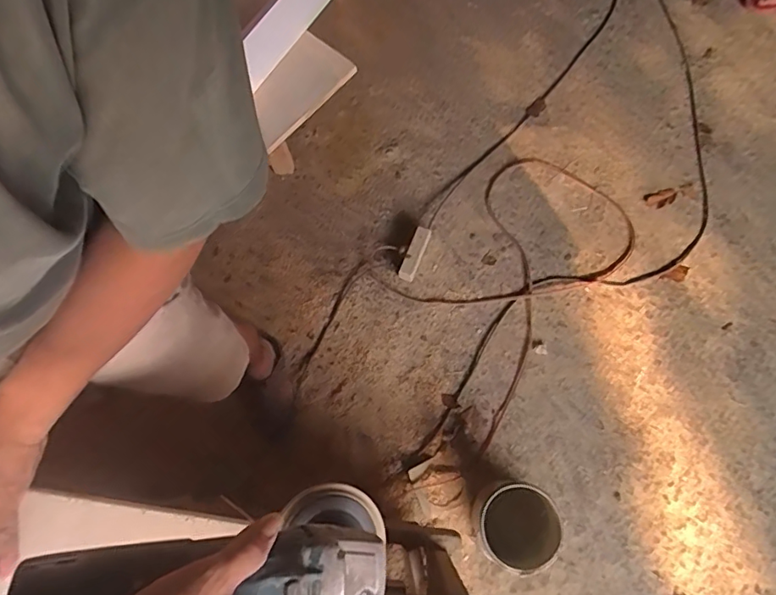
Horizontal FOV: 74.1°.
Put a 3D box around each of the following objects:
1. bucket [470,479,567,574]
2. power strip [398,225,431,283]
[{"bbox_3d":[0.293,0.532,1.205,0.174,0.181,0.192,-18,74,-4],"label":"bucket"},{"bbox_3d":[0.074,-0.124,1.450,0.050,0.034,0.156,21,84,9],"label":"power strip"}]

